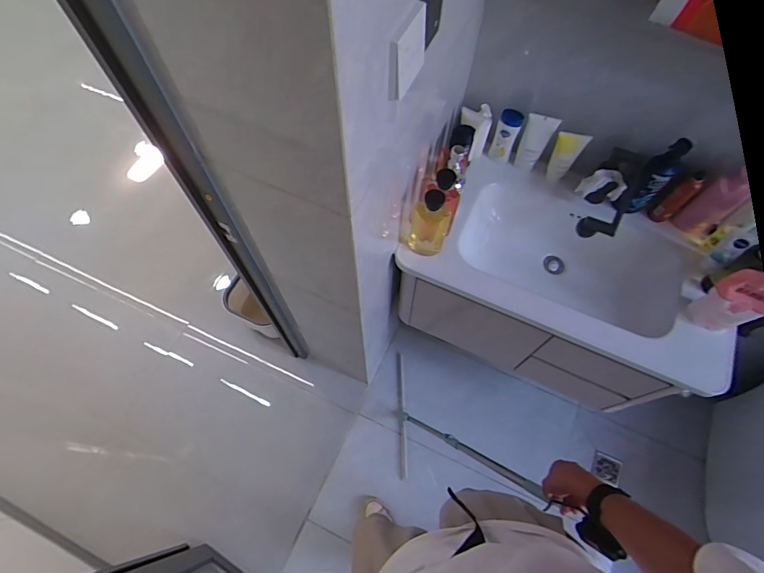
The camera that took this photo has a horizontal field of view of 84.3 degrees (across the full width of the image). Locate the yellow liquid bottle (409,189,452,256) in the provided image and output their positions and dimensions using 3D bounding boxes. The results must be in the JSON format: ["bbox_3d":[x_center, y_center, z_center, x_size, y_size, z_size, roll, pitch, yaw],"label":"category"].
[{"bbox_3d":[0.115,-0.153,1.012,0.089,0.227,0.059,14,66,5],"label":"yellow liquid bottle"}]

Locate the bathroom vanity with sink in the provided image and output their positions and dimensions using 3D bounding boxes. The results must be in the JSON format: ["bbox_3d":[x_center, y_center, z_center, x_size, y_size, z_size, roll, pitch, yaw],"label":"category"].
[{"bbox_3d":[0.518,-0.003,1.326,0.858,0.570,0.459,22,67,9],"label":"bathroom vanity with sink"}]

